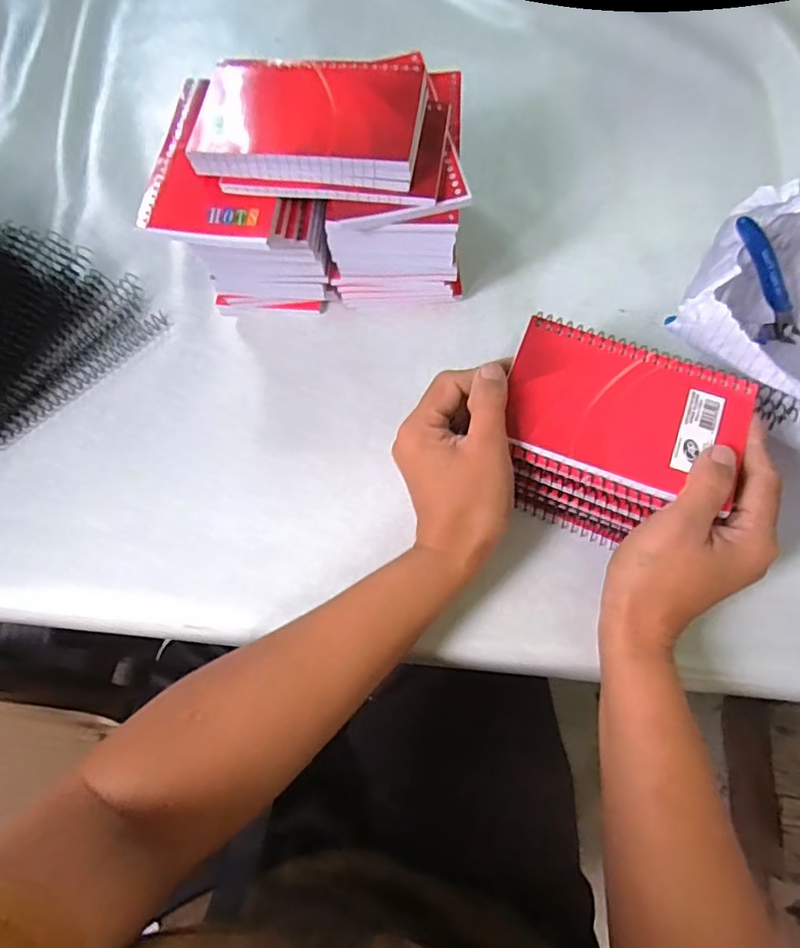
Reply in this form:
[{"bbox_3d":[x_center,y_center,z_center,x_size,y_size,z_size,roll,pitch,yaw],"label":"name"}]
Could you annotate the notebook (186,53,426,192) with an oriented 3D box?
[{"bbox_3d":[-0.052,-0.207,0.331,0.127,0.022,0.078,1,72,4],"label":"notebook"}]

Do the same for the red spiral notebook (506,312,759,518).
[{"bbox_3d":[0.124,-0.039,0.312,0.127,0.006,0.083,21,73,10],"label":"red spiral notebook"}]

